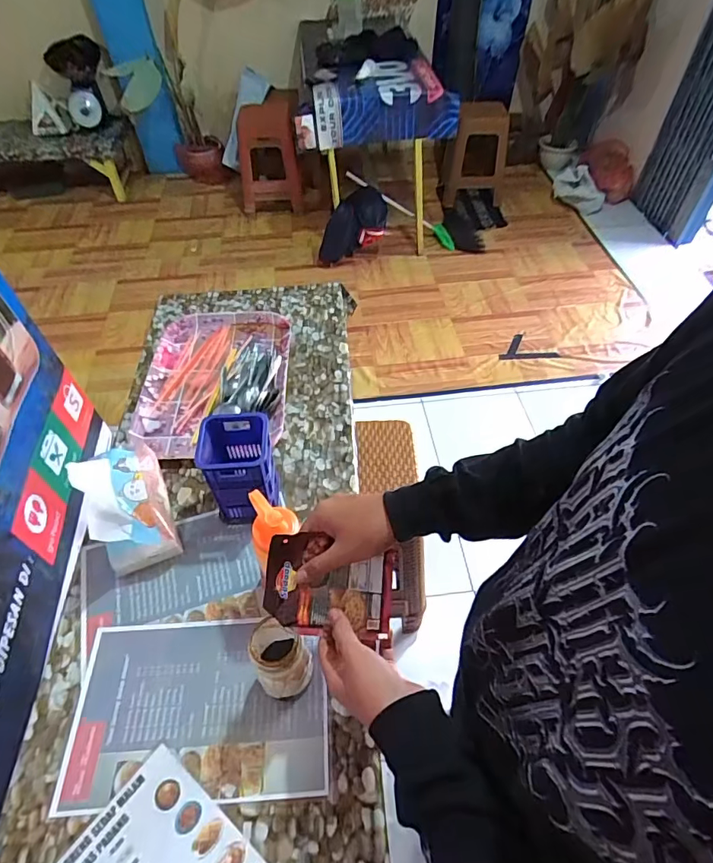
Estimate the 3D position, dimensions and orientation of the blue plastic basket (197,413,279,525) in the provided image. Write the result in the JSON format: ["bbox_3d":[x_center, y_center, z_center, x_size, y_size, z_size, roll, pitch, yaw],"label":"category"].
[{"bbox_3d":[-0.182,0.062,0.770,0.099,0.165,0.098,-6,52,-3],"label":"blue plastic basket"}]

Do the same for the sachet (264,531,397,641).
[{"bbox_3d":[-0.031,0.174,0.541,0.140,0.019,0.106,7,88,-1],"label":"sachet"}]

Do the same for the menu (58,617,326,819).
[{"bbox_3d":[-0.204,0.362,0.641,0.323,0.007,0.211,-2,51,-3],"label":"menu"}]

